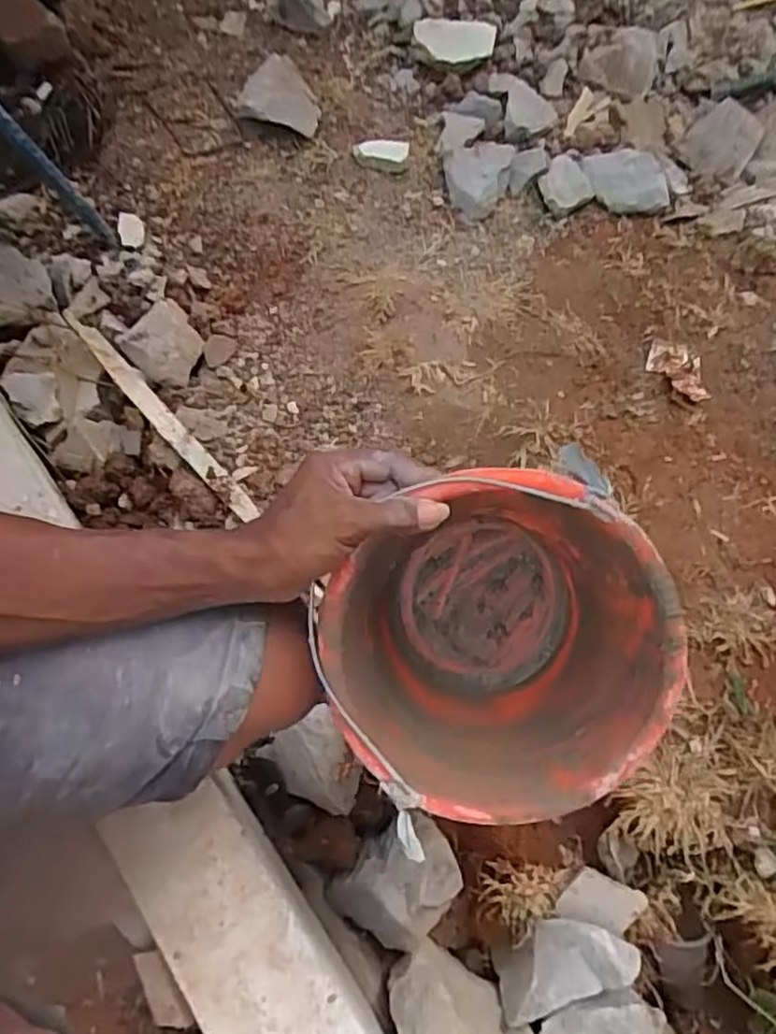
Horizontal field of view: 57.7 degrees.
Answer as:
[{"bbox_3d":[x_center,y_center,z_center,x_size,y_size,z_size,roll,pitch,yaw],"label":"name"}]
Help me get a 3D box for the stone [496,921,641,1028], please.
[{"bbox_3d":[0.179,0.445,0.705,0.149,0.049,0.079,-13,67,-11],"label":"stone"}]

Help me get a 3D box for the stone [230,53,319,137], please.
[{"bbox_3d":[-0.177,-0.680,1.129,0.127,0.033,0.180,5,65,-3],"label":"stone"}]

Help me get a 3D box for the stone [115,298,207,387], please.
[{"bbox_3d":[-0.298,-0.231,0.937,0.103,0.037,0.131,-37,73,-19],"label":"stone"}]

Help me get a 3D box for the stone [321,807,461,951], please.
[{"bbox_3d":[0.014,0.388,0.747,0.126,0.060,0.108,-41,75,-20],"label":"stone"}]

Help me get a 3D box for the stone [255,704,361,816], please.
[{"bbox_3d":[-0.075,0.269,0.760,0.092,0.064,0.107,-31,72,-17],"label":"stone"}]

